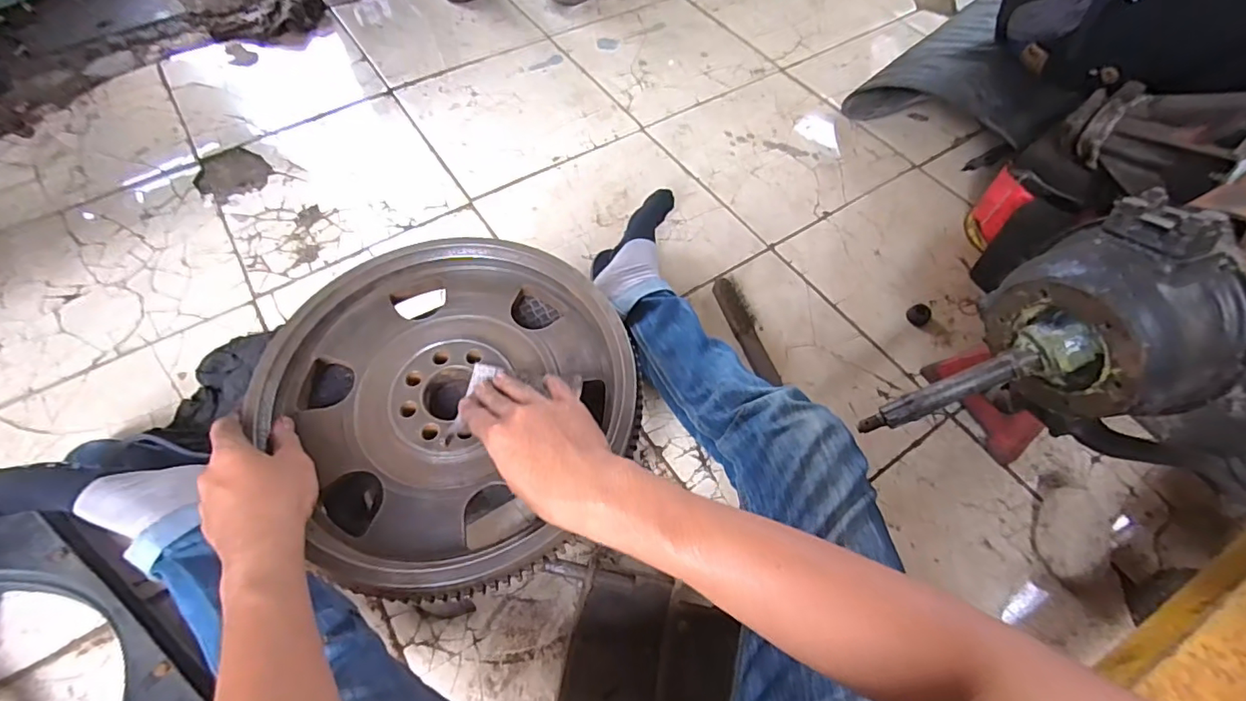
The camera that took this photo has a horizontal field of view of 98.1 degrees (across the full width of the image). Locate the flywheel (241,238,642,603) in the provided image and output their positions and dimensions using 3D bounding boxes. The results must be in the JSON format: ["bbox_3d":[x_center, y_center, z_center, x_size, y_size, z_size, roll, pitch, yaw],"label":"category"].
[{"bbox_3d":[-0.142,0.028,0.459,0.280,0.040,0.310,-35,67,-19],"label":"flywheel"}]

